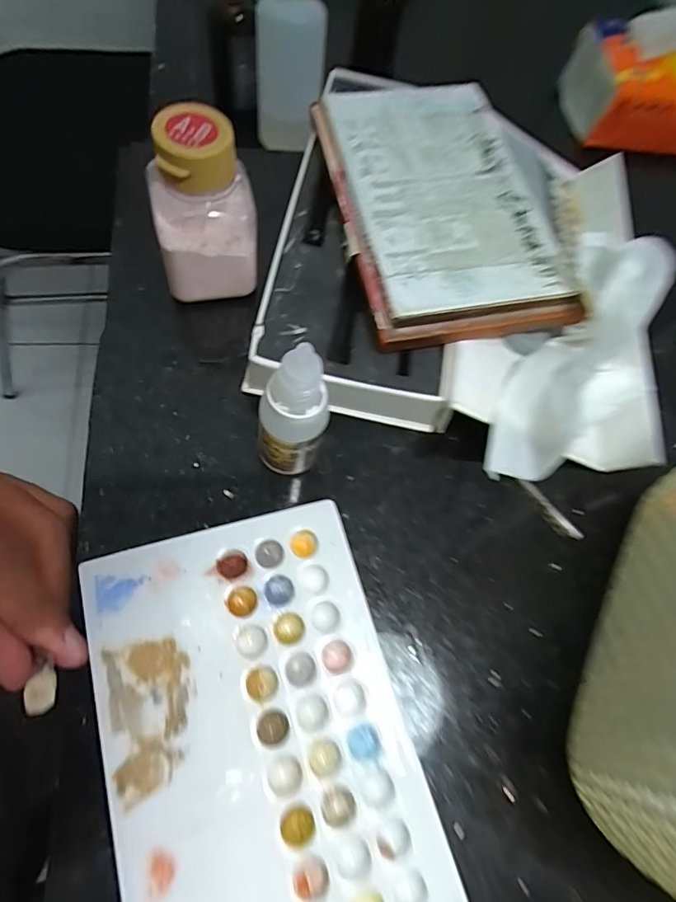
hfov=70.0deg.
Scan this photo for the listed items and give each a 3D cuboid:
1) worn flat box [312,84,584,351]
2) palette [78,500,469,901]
[{"bbox_3d":[0.046,-0.118,0.231,0.086,0.018,0.143,-8,67,-12],"label":"worn flat box"},{"bbox_3d":[-0.022,0.100,0.158,0.092,0.020,0.152,-13,68,-14],"label":"palette"}]

